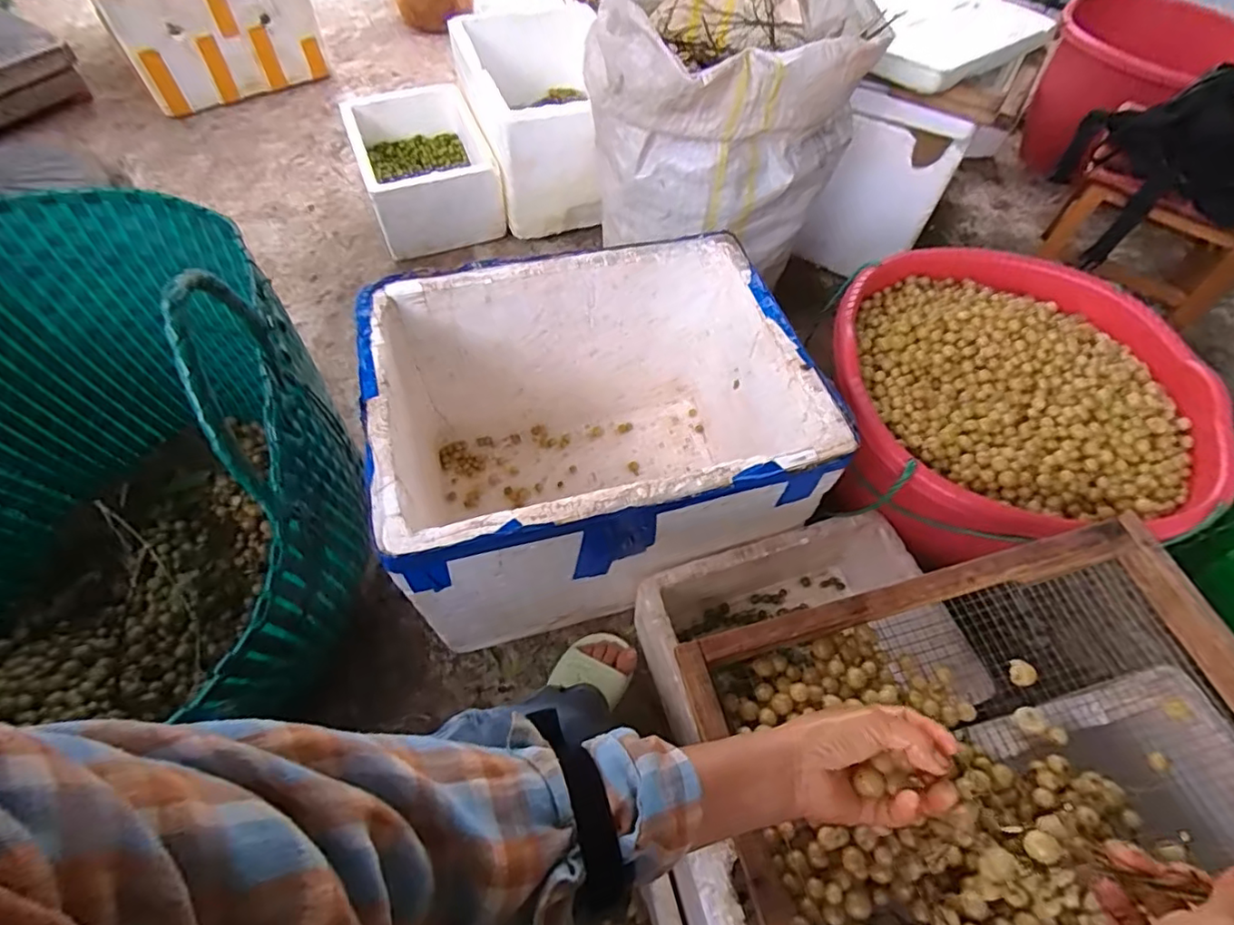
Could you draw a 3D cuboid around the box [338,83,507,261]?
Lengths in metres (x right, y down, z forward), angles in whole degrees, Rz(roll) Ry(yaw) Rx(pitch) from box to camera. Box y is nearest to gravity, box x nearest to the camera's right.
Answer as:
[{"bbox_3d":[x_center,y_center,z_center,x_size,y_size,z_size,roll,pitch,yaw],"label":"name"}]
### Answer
[{"bbox_3d":[-0.407,-0.627,1.238,0.247,0.153,0.349,-19,61,-14],"label":"box"}]

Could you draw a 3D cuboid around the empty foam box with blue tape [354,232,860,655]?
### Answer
[{"bbox_3d":[-0.033,-0.020,0.784,0.480,0.319,0.372,-12,60,-10],"label":"empty foam box with blue tape"}]

